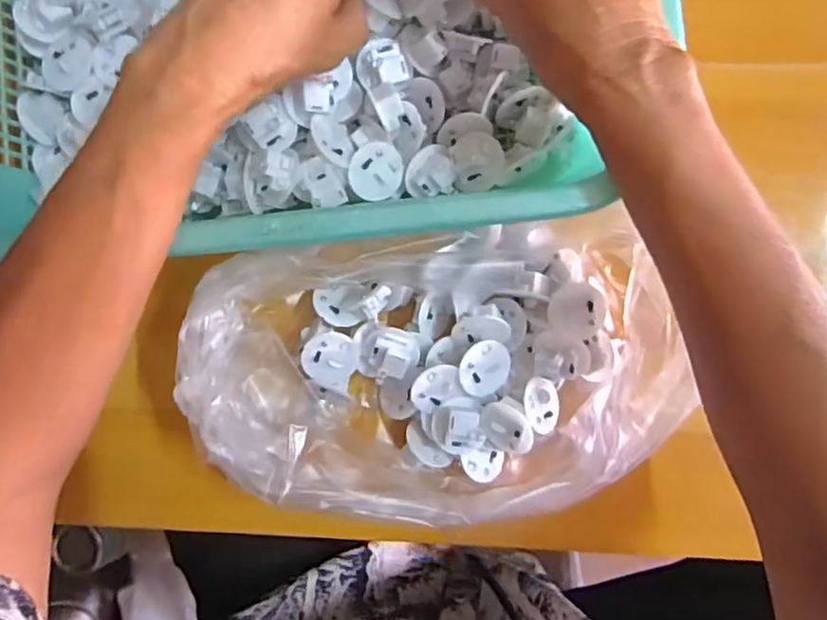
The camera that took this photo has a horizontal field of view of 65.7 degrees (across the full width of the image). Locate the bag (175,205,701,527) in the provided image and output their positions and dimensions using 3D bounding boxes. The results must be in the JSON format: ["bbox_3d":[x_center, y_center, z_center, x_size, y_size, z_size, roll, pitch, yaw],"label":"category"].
[{"bbox_3d":[0.018,0.036,0.359,0.270,0.070,0.157,-10,87,3],"label":"bag"}]

